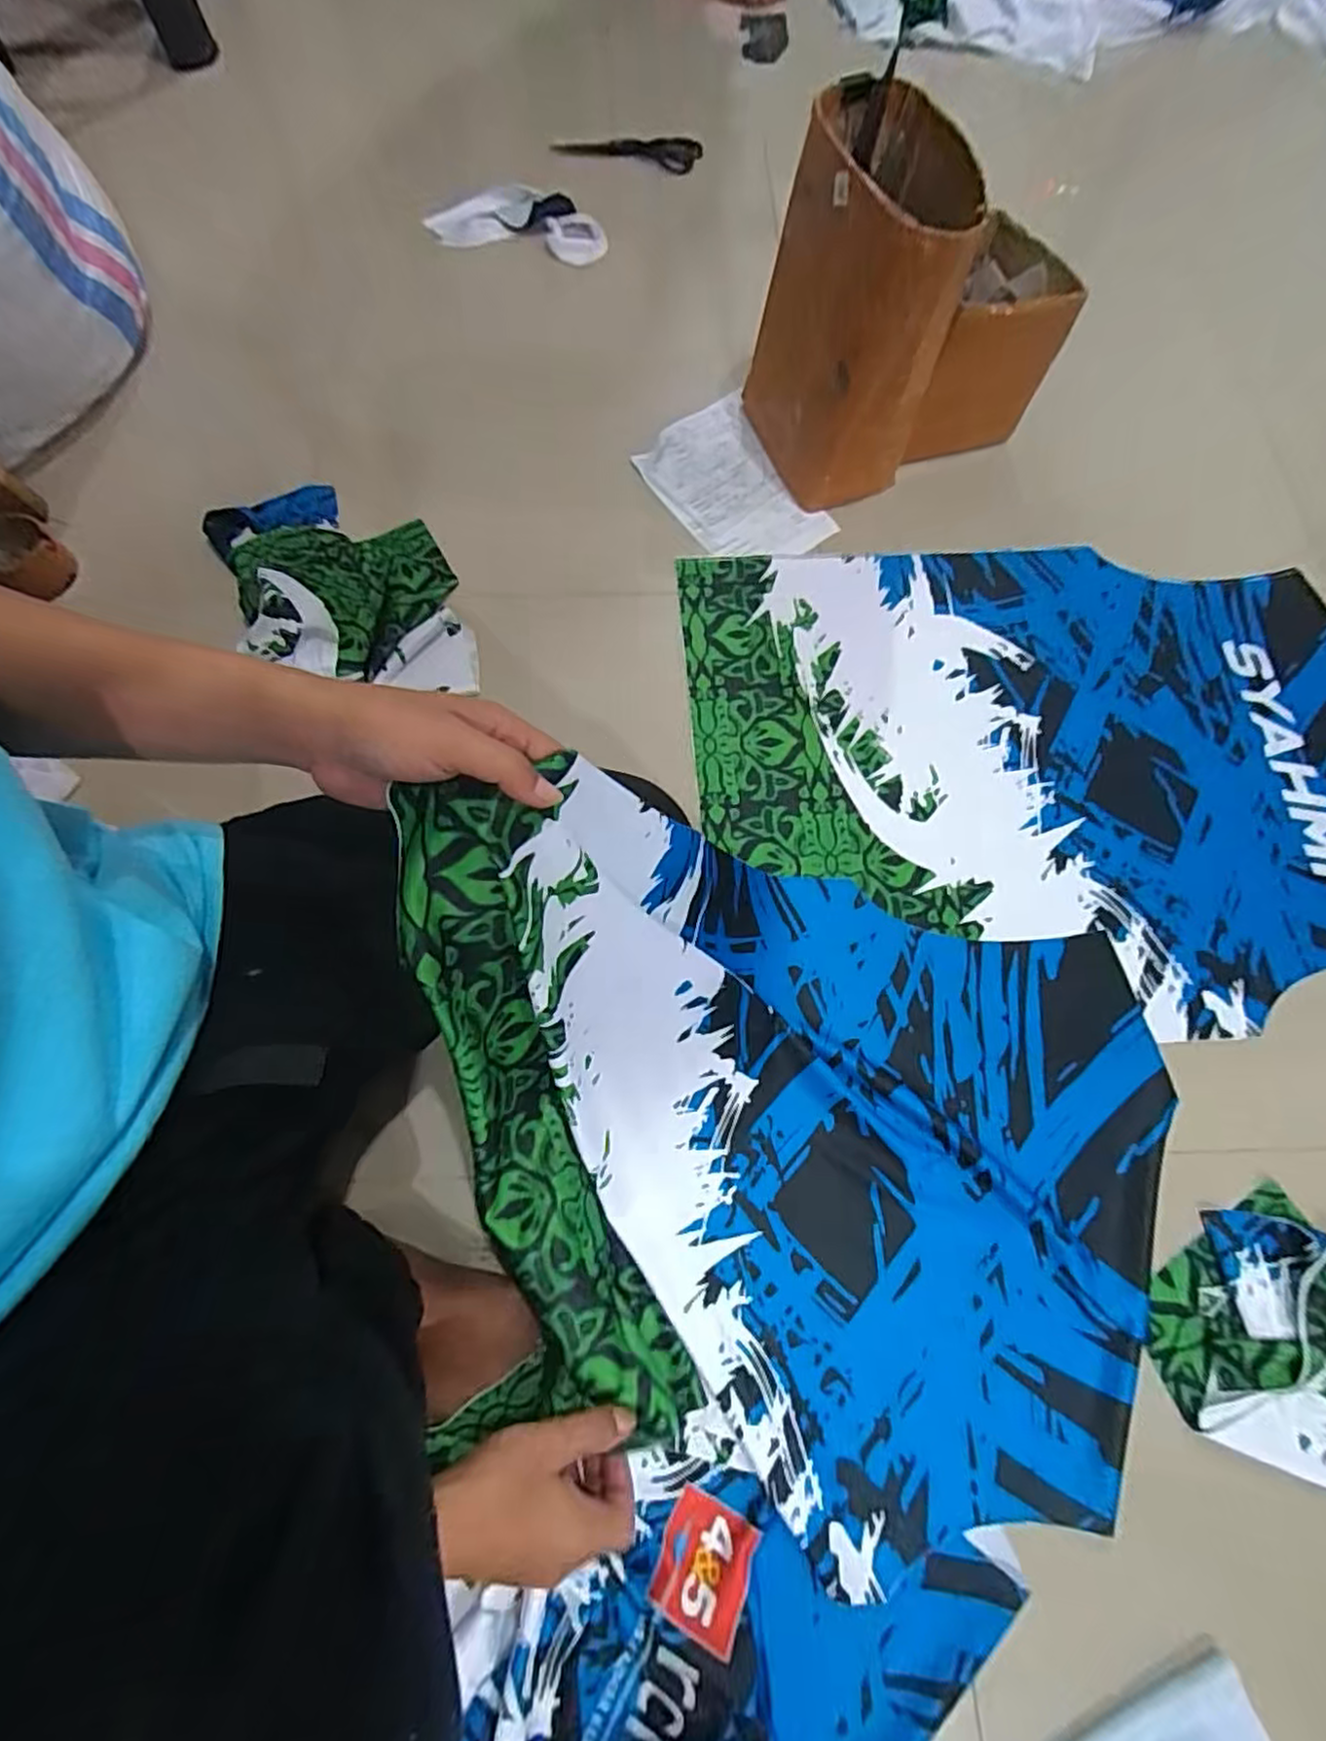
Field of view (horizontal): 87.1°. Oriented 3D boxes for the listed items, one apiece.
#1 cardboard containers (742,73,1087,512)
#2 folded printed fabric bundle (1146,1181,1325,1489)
[{"bbox_3d":[0.271,-0.620,0.763,0.291,0.281,0.247,-28,73,-10],"label":"cardboard containers"},{"bbox_3d":[0.528,0.376,0.534,0.271,0.032,0.181,24,72,8],"label":"folded printed fabric bundle"}]

